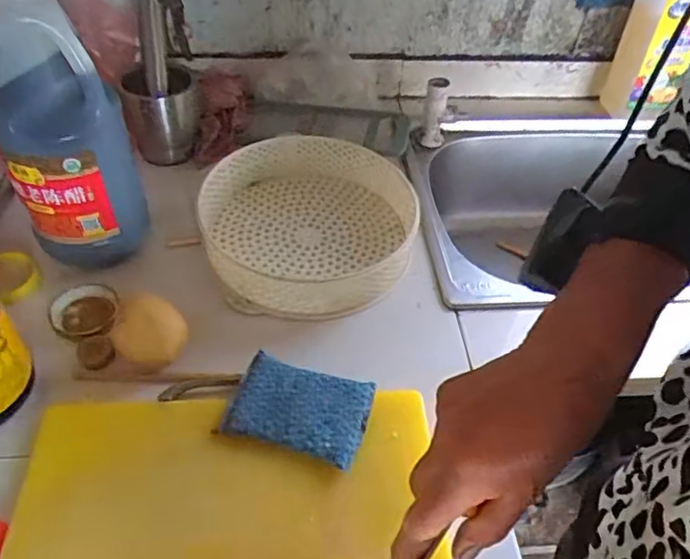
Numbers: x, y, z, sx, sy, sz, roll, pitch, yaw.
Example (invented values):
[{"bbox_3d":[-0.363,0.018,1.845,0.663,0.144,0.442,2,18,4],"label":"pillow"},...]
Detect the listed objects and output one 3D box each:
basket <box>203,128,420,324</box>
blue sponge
[{"bbox_3d":[-0.035,-0.068,0.657,0.227,0.059,0.237,1,47,-1],"label":"basket"},{"bbox_3d":[-0.040,0.111,0.499,0.118,0.012,0.081,14,48,11],"label":"blue sponge"}]

